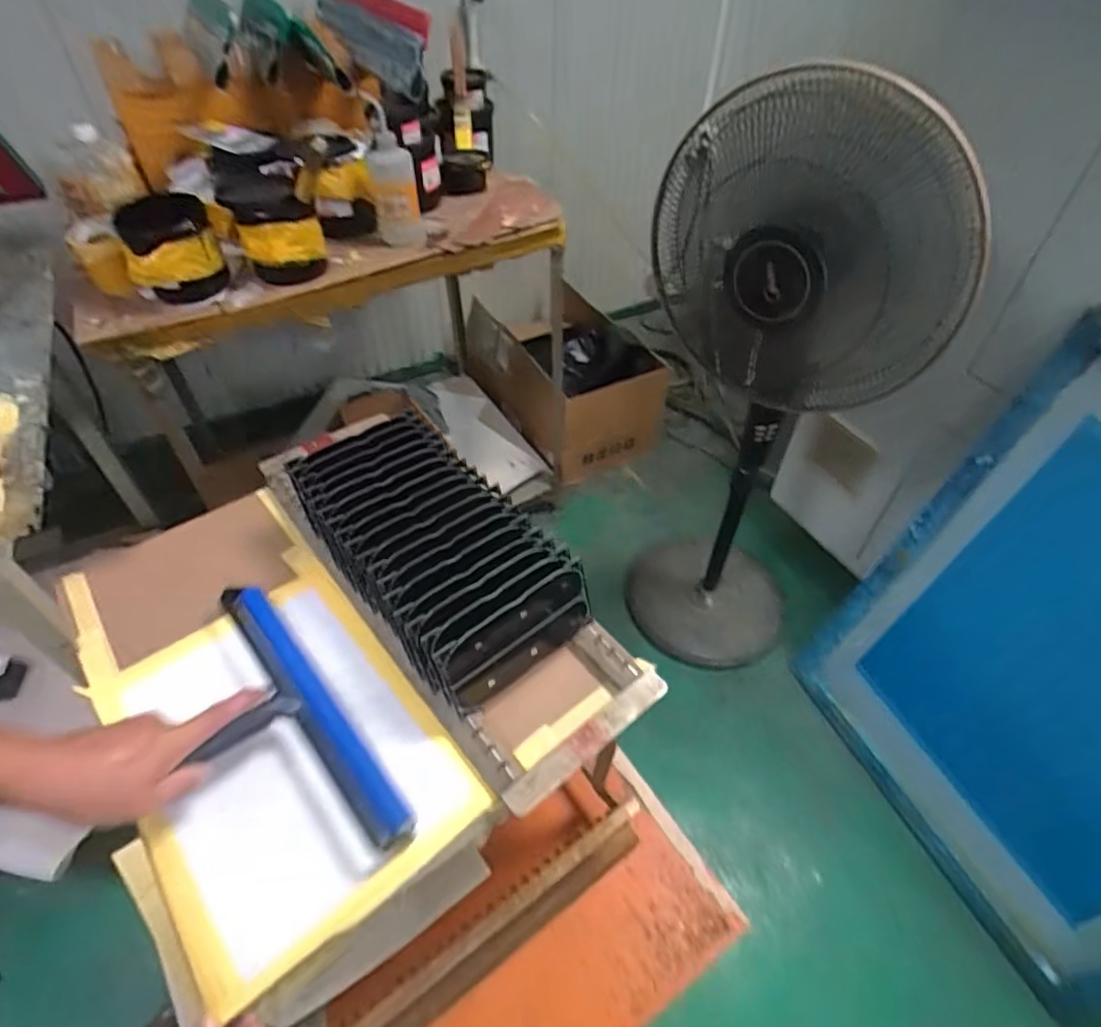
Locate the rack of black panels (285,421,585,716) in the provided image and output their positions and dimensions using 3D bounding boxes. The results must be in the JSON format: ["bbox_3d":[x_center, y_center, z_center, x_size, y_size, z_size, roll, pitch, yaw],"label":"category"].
[{"bbox_3d":[-0.125,0.038,0.660,0.167,0.100,0.321,-32,56,-26],"label":"rack of black panels"}]

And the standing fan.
[{"bbox_3d":[0.384,-0.143,1.187,0.379,1.159,0.298,18,50,15],"label":"standing fan"}]

